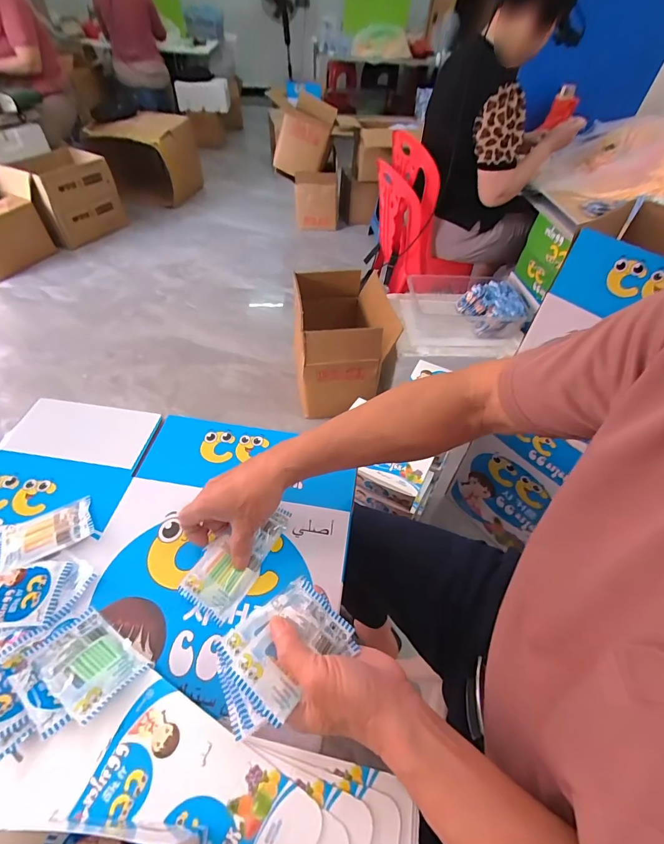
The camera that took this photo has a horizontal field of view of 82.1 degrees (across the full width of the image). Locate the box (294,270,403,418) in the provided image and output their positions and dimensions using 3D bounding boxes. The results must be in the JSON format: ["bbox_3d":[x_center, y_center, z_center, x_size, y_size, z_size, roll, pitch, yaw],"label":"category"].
[{"bbox_3d":[0.040,-0.310,1.423,0.356,0.368,0.406,-4,49,-7],"label":"box"}]

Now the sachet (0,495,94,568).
[{"bbox_3d":[-0.344,0.132,0.456,0.100,0.011,0.065,-21,53,-20],"label":"sachet"}]

